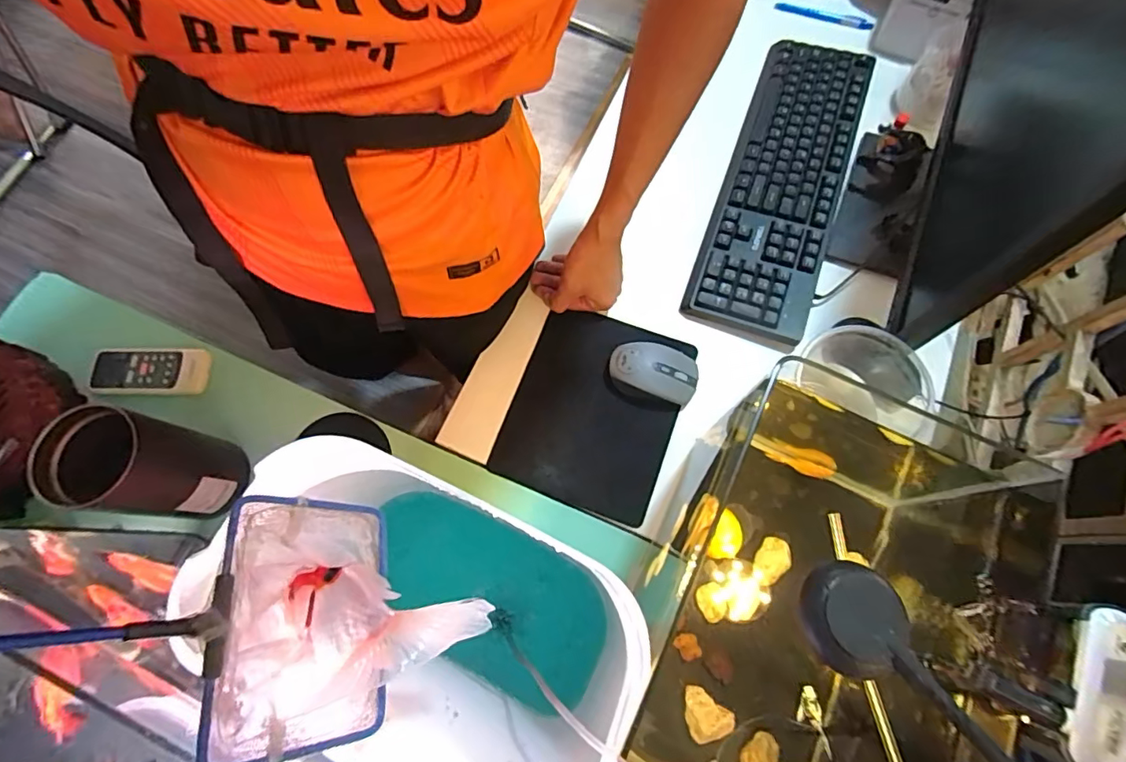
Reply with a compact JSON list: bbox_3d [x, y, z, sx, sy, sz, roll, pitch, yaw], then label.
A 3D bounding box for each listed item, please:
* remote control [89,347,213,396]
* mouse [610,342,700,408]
[{"bbox_3d":[-0.479,-0.011,0.599,0.136,0.010,0.057,-2,72,1],"label":"remote control"},{"bbox_3d":[0.101,-0.014,0.575,0.096,0.034,0.058,20,74,8],"label":"mouse"}]

